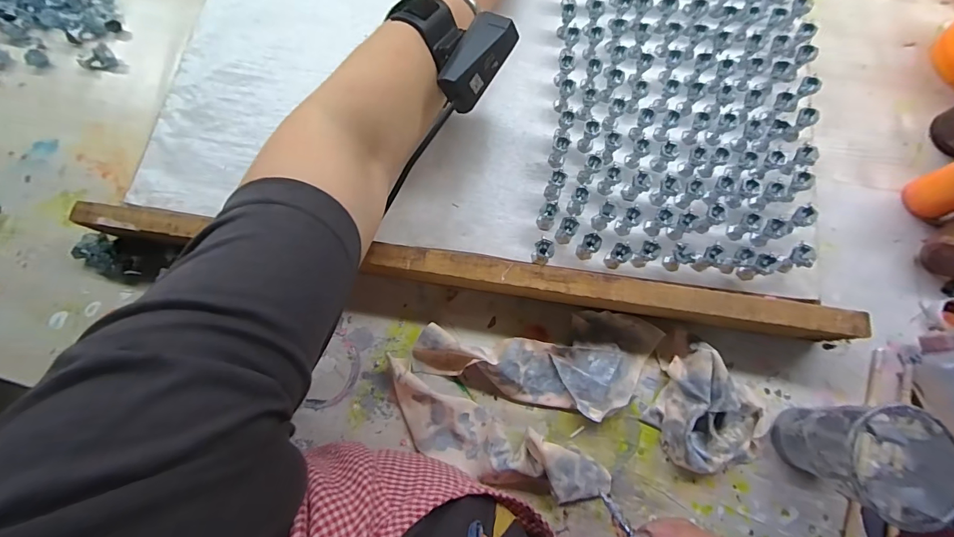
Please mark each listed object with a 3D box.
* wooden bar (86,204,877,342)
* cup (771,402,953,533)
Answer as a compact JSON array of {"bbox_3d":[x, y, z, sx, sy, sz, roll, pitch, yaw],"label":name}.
[{"bbox_3d":[-0.018,0.005,0.314,0.569,0.038,0.027,8,76,3],"label":"wooden bar"},{"bbox_3d":[0.246,0.119,0.259,0.064,0.069,0.063,0,76,1],"label":"cup"}]

